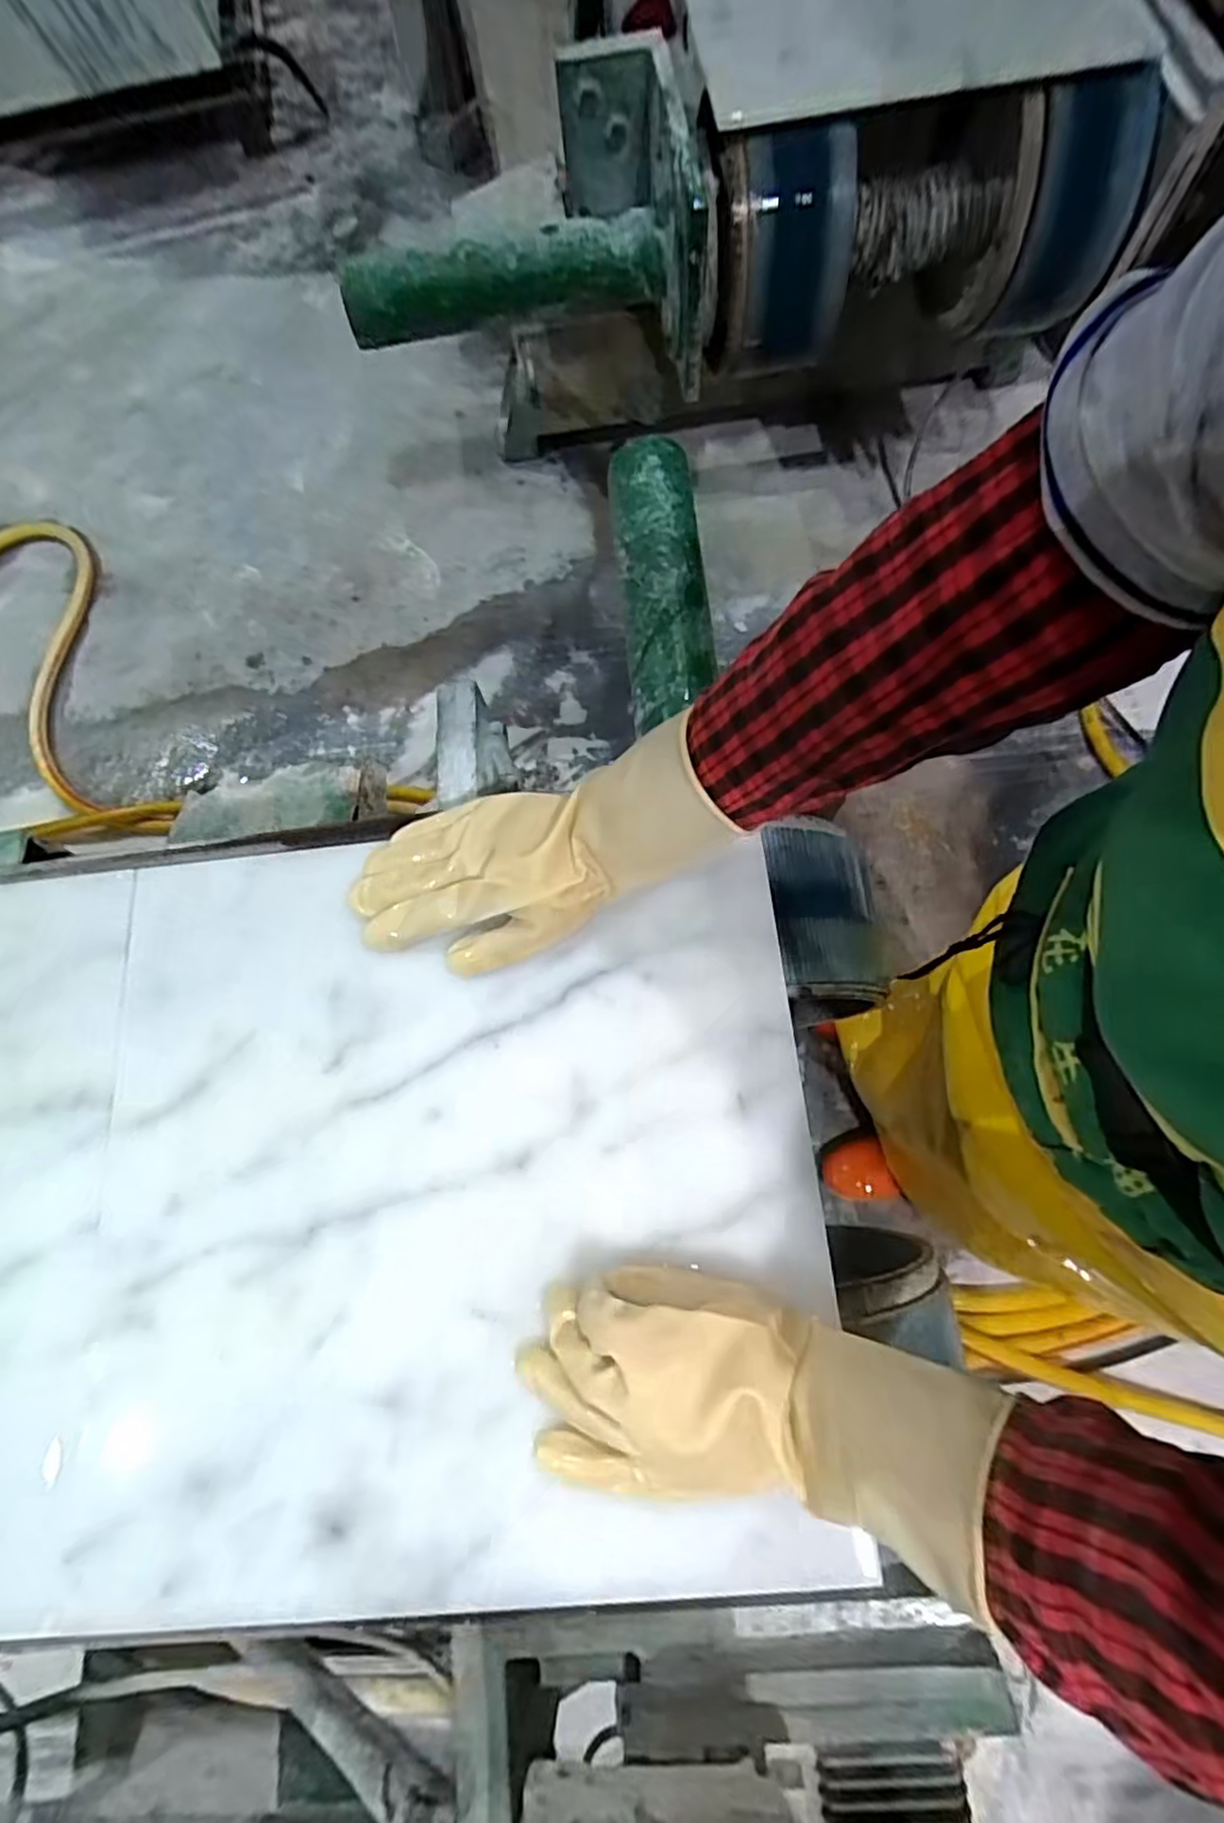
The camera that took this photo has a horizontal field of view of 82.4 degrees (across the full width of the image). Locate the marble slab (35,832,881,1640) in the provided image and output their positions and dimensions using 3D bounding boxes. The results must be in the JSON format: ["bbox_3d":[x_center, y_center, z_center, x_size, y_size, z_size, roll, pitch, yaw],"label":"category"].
[{"bbox_3d":[-0.105,0.166,0.440,0.448,0.024,0.437,-4,73,1],"label":"marble slab"}]

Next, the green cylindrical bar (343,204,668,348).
[{"bbox_3d":[-0.132,-0.785,0.871,0.396,0.078,0.072,-13,73,1],"label":"green cylindrical bar"}]

